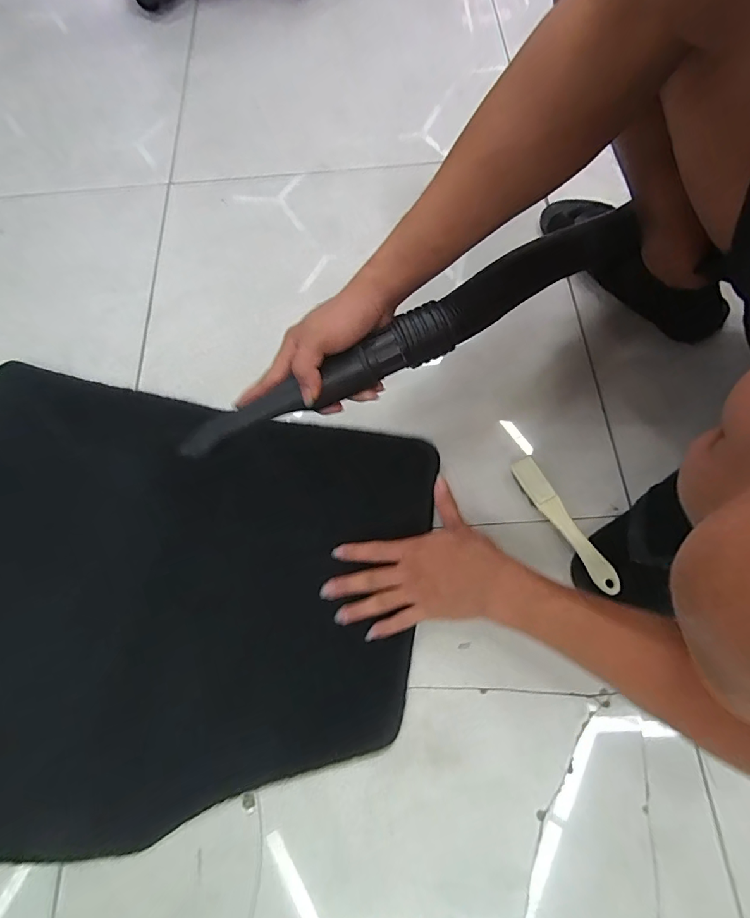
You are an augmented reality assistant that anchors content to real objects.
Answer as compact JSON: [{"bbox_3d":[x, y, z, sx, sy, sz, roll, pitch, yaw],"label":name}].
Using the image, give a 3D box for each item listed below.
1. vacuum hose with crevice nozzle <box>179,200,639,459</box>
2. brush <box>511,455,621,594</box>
[{"bbox_3d":[0.062,-0.132,0.432,0.532,0.053,0.058,-29,70,-7],"label":"vacuum hose with crevice nozzle"},{"bbox_3d":[0.204,0.068,0.477,0.027,0.041,0.160,-26,70,-8],"label":"brush"}]

